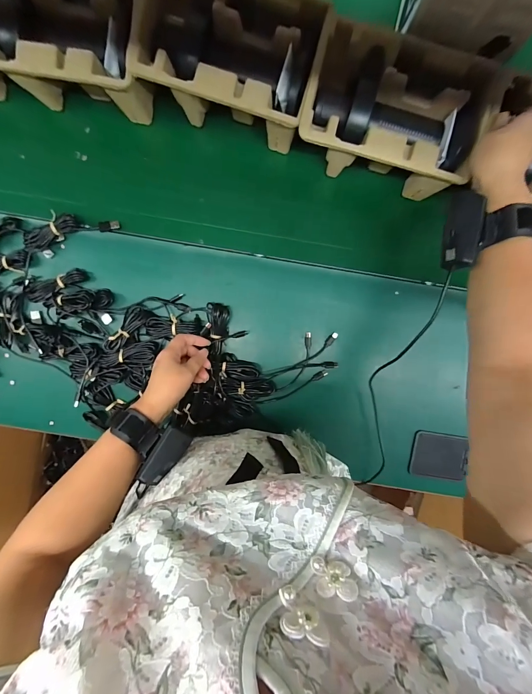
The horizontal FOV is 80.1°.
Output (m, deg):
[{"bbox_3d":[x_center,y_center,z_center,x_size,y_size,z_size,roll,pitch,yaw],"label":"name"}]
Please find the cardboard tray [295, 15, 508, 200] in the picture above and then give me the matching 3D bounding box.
[{"bbox_3d":[0.167,-0.304,0.430,0.218,0.100,0.141,17,95,0],"label":"cardboard tray"}]

